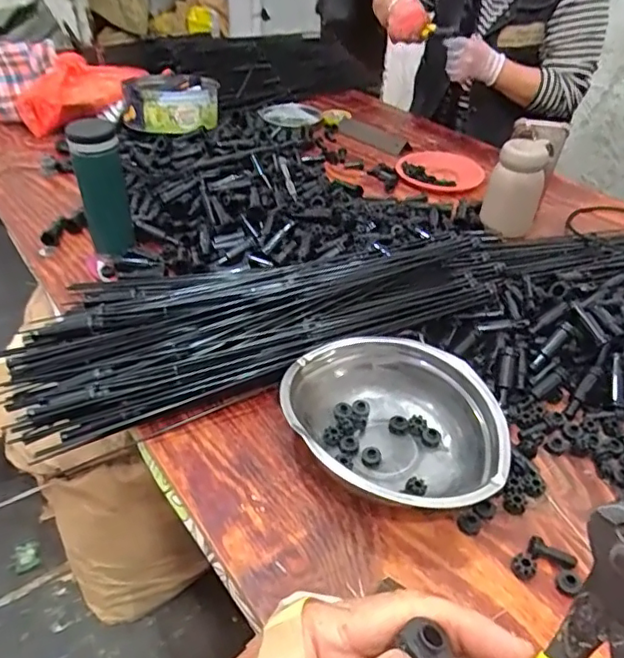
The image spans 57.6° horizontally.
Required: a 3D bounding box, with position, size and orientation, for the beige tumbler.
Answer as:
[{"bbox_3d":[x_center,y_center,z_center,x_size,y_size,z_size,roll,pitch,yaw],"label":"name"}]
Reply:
[{"bbox_3d":[0.324,-0.233,0.883,0.079,0.154,0.102,25,45,24],"label":"beige tumbler"}]

